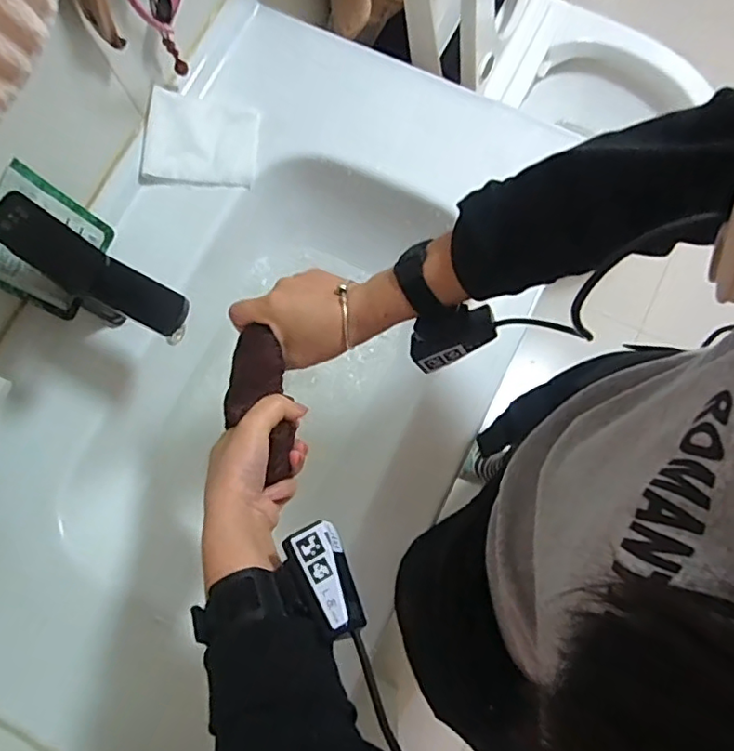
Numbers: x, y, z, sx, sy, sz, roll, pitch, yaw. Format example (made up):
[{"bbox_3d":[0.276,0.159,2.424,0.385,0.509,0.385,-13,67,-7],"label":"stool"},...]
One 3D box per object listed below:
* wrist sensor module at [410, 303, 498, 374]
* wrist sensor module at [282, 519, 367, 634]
[{"bbox_3d":[0.068,-0.031,0.465,0.066,0.025,0.037,-17,77,-2],"label":"wrist sensor module"},{"bbox_3d":[-0.024,0.126,0.365,0.031,0.020,0.069,-29,65,-5],"label":"wrist sensor module"}]

